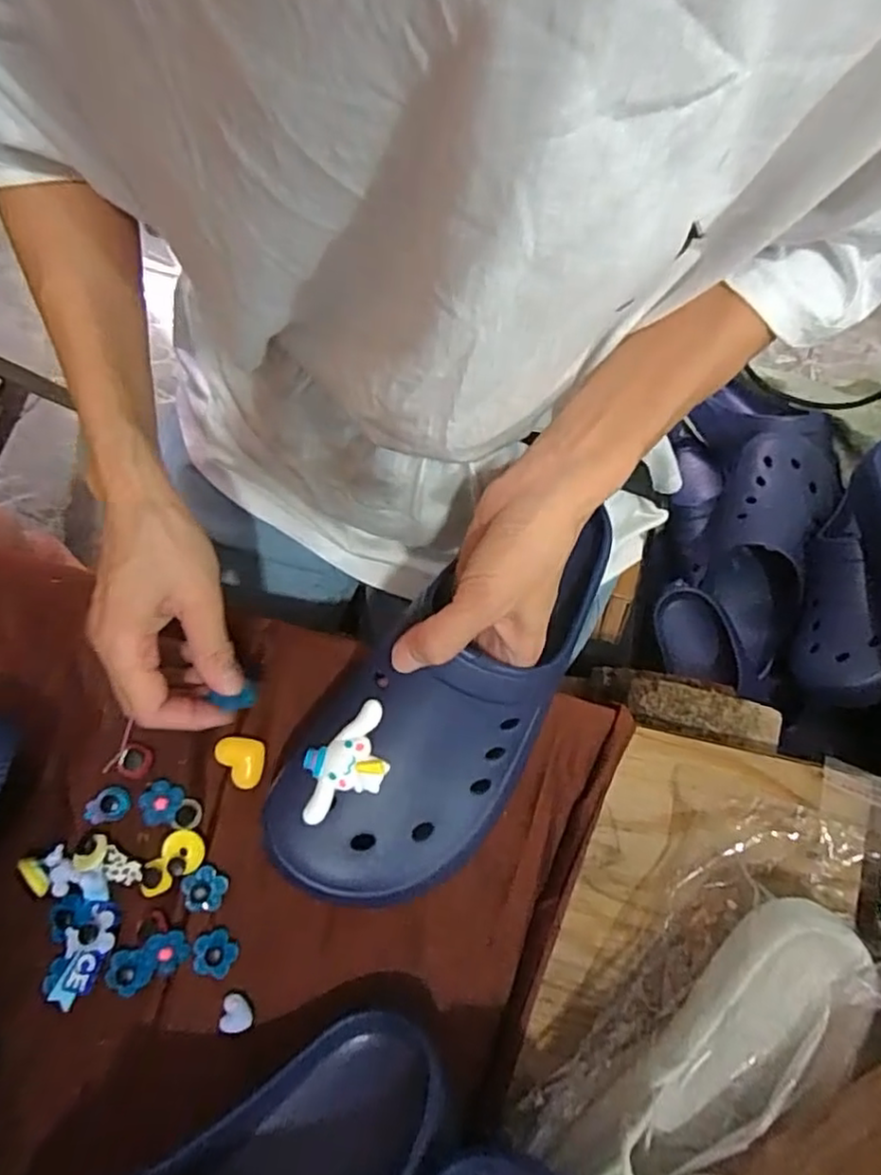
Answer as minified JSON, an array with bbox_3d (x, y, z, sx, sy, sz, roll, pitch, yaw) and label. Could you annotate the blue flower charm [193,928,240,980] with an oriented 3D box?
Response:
[{"bbox_3d":[-0.130,0.211,0.385,0.024,0.008,0.025,0,79,-1],"label":"blue flower charm"}]

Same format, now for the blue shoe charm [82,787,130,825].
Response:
[{"bbox_3d":[-0.198,0.129,0.398,0.026,0.007,0.020,-7,79,-3],"label":"blue shoe charm"}]

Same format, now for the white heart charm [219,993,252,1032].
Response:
[{"bbox_3d":[-0.115,0.240,0.378,0.017,0.005,0.017,4,79,-1],"label":"white heart charm"}]

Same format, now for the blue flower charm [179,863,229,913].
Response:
[{"bbox_3d":[-0.136,0.175,0.388,0.021,0.009,0.025,-42,83,-8],"label":"blue flower charm"}]

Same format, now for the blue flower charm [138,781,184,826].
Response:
[{"bbox_3d":[-0.165,0.127,0.396,0.024,0.009,0.024,0,79,-1],"label":"blue flower charm"}]

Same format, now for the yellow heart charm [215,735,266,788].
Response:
[{"bbox_3d":[-0.120,0.104,0.401,0.027,0.010,0.029,5,79,-1],"label":"yellow heart charm"}]

